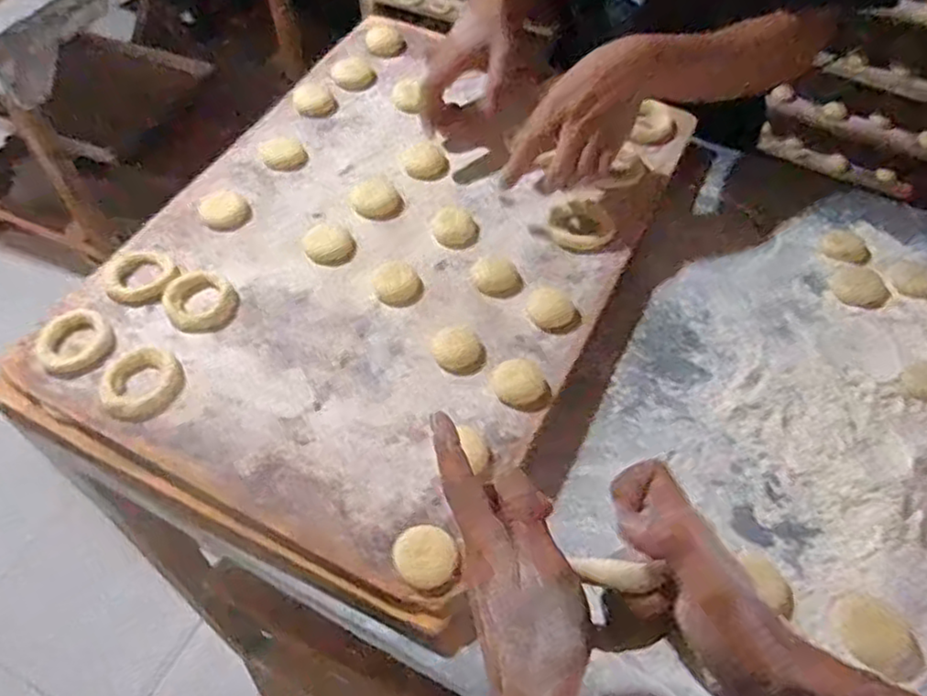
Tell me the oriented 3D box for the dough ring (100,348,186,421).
[{"bbox_3d":[-0.258,0.028,0.563,0.060,0.013,0.061,0,54,0],"label":"dough ring"}]

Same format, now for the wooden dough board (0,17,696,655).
[{"bbox_3d":[-0.069,-0.097,0.677,0.444,0.051,0.606,21,57,14],"label":"wooden dough board"}]

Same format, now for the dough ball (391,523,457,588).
[{"bbox_3d":[-0.026,0.147,0.488,0.040,0.020,0.045,-26,58,-17],"label":"dough ball"}]

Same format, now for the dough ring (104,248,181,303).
[{"bbox_3d":[-0.289,-0.066,0.627,0.060,0.010,0.059,0,54,0],"label":"dough ring"}]

